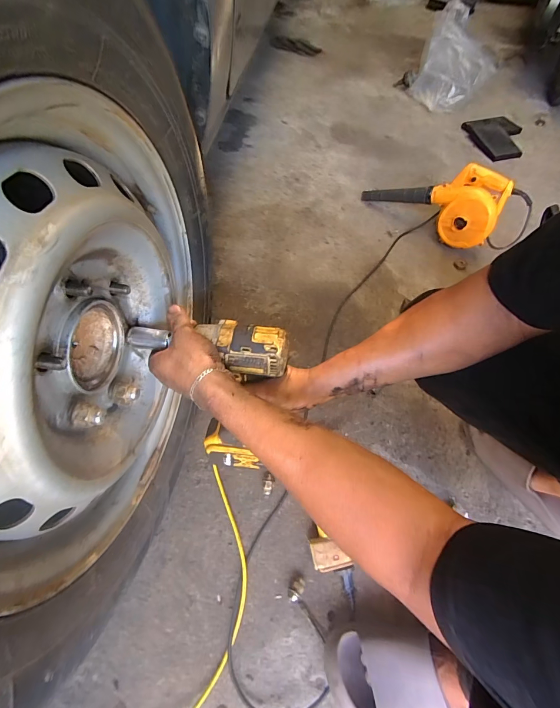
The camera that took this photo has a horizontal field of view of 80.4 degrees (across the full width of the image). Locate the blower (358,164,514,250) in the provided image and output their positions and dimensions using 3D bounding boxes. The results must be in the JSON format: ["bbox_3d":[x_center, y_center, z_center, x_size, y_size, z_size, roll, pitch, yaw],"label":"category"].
[{"bbox_3d":[0.457,-0.469,0.990,0.388,0.168,0.149,37,66,18],"label":"blower"}]

